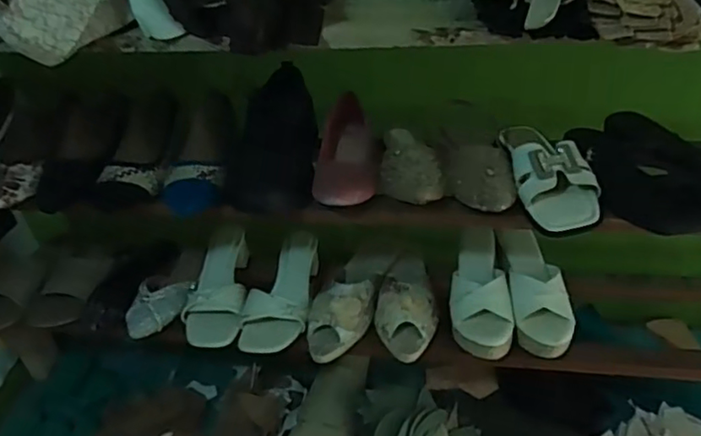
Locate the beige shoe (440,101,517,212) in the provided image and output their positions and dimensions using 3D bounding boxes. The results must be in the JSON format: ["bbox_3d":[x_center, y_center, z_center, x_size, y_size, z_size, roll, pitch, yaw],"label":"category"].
[{"bbox_3d":[0.158,-0.086,0.771,0.082,0.055,0.231,-1,35,8],"label":"beige shoe"}]

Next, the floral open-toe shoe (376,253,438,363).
[{"bbox_3d":[0.081,0.118,0.917,0.088,0.072,0.223,-5,35,3],"label":"floral open-toe shoe"}]

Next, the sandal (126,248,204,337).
[{"bbox_3d":[-0.285,0.112,0.984,0.078,0.055,0.204,3,36,14],"label":"sandal"}]

